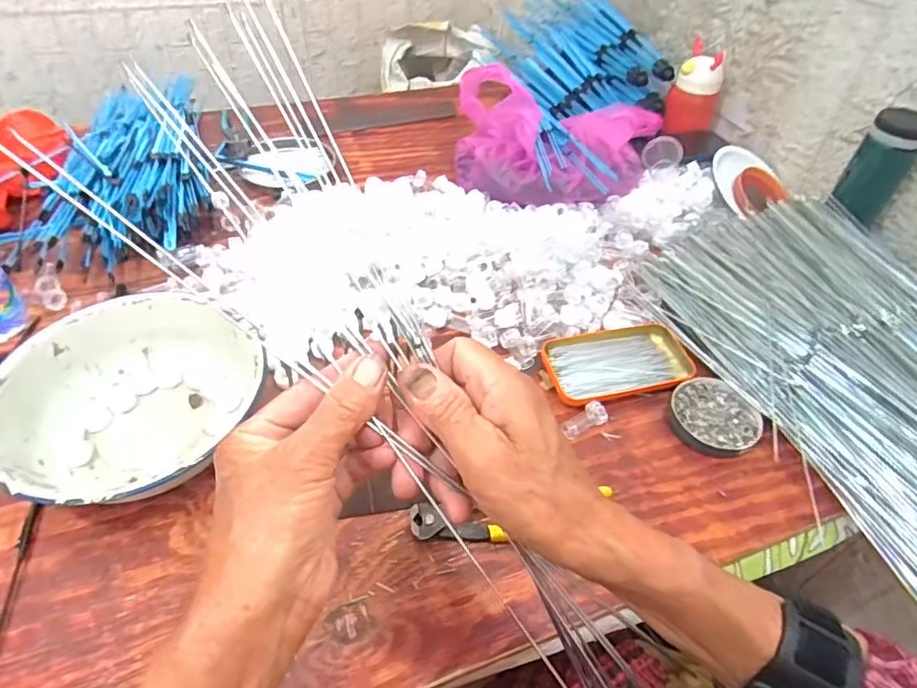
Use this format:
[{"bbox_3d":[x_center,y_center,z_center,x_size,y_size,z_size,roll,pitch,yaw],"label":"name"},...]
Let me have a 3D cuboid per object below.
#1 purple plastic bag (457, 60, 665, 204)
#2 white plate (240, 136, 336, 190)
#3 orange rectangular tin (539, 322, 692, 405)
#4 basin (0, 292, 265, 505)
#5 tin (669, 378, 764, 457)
[{"bbox_3d":[0.151,-0.281,0.756,0.295,0.100,0.204,3,46,-2],"label":"purple plastic bag"},{"bbox_3d":[-0.239,-0.260,0.795,0.123,0.013,0.142,-4,47,-9],"label":"white plate"},{"bbox_3d":[0.157,0.016,0.570,0.145,0.019,0.086,-12,49,-15],"label":"orange rectangular tin"},{"bbox_3d":[-0.279,0.053,0.485,0.194,0.071,0.202,2,46,-3],"label":"basin"},{"bbox_3d":[0.241,0.070,0.533,0.080,0.016,0.075,2,46,-3],"label":"tin"}]

